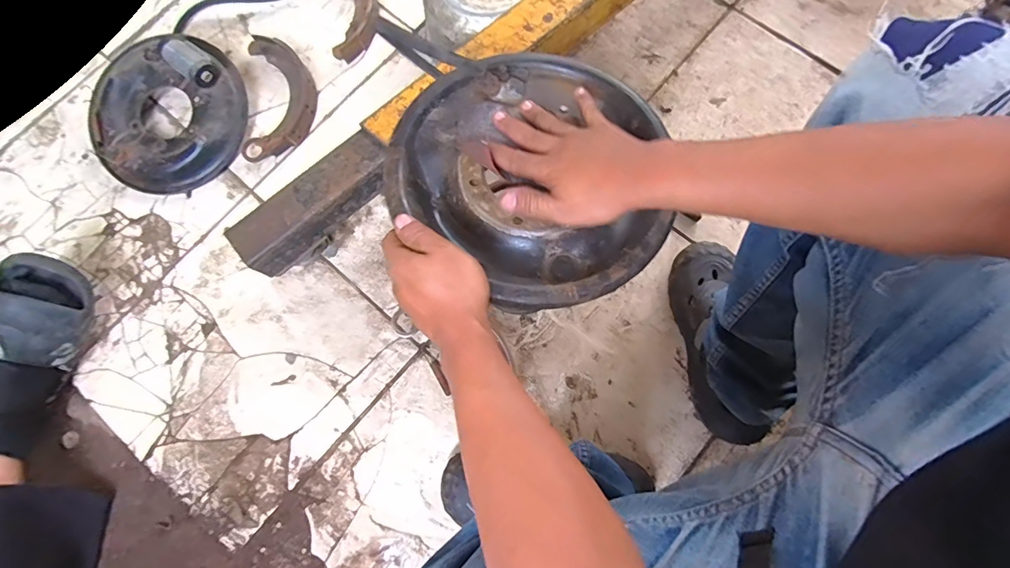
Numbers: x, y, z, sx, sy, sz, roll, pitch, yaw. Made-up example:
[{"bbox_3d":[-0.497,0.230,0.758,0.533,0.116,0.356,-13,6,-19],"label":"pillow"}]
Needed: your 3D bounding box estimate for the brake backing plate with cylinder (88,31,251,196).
[{"bbox_3d":[-0.574,-0.291,0.786,0.241,0.082,0.272,41,82,8],"label":"brake backing plate with cylinder"}]

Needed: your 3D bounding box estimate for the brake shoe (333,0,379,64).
[{"bbox_3d":[-0.288,-0.516,0.848,0.102,0.031,0.225,-17,79,-2],"label":"brake shoe"}]

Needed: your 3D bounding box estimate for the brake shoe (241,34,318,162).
[{"bbox_3d":[-0.393,-0.325,0.812,0.121,0.030,0.226,-2,79,1],"label":"brake shoe"}]

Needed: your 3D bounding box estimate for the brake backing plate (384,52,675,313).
[{"bbox_3d":[0.033,-0.115,0.434,0.259,0.046,0.244,0,79,1],"label":"brake backing plate"}]

